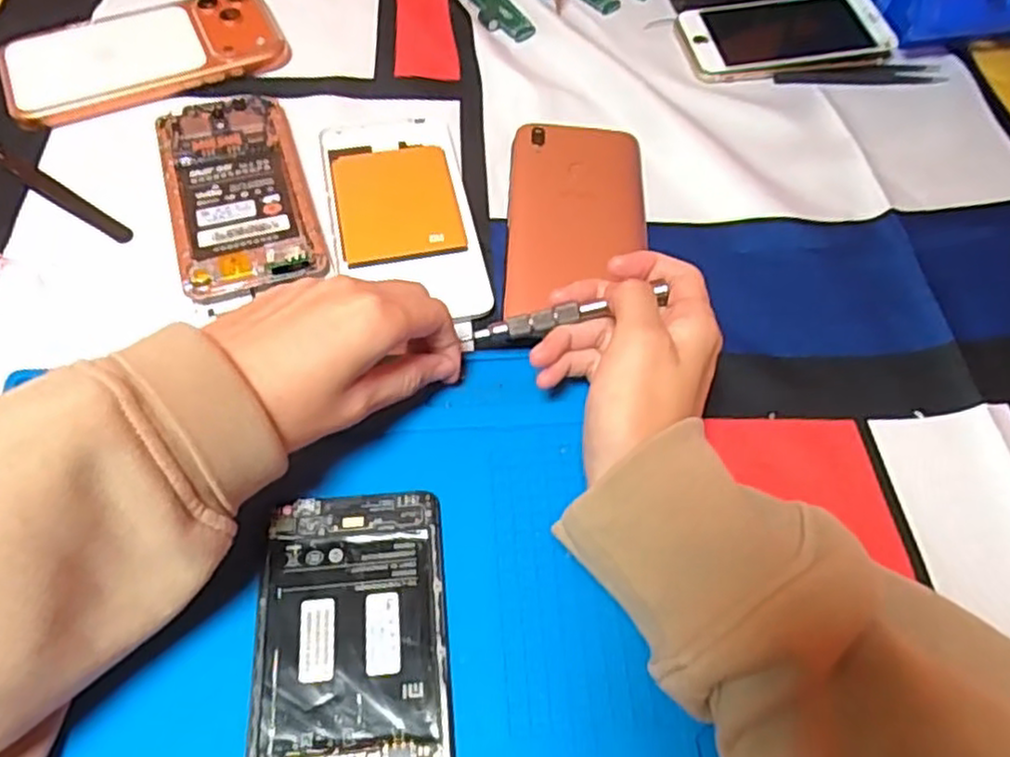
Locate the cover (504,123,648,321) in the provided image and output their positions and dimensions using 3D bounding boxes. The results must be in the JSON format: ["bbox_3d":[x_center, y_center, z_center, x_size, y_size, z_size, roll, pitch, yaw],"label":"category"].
[{"bbox_3d":[0.040,-0.090,0.399,0.075,0.008,0.136,3,59,-1],"label":"cover"}]

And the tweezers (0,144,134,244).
[{"bbox_3d":[-0.250,-0.106,0.399,0.120,0.008,0.012,31,63,15],"label":"tweezers"}]

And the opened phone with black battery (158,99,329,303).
[{"bbox_3d":[-0.145,-0.102,0.397,0.069,0.014,0.138,-16,61,-11],"label":"opened phone with black battery"}]

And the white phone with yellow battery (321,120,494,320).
[{"bbox_3d":[-0.056,-0.092,0.401,0.076,0.004,0.148,-10,60,-8],"label":"white phone with yellow battery"}]

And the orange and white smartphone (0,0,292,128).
[{"bbox_3d":[-0.224,-0.204,0.456,0.163,0.013,0.074,-23,63,-15],"label":"orange and white smartphone"}]

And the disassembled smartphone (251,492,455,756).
[{"bbox_3d":[-0.057,0.115,0.276,0.071,0.011,0.146,-4,60,-5],"label":"disassembled smartphone"}]

